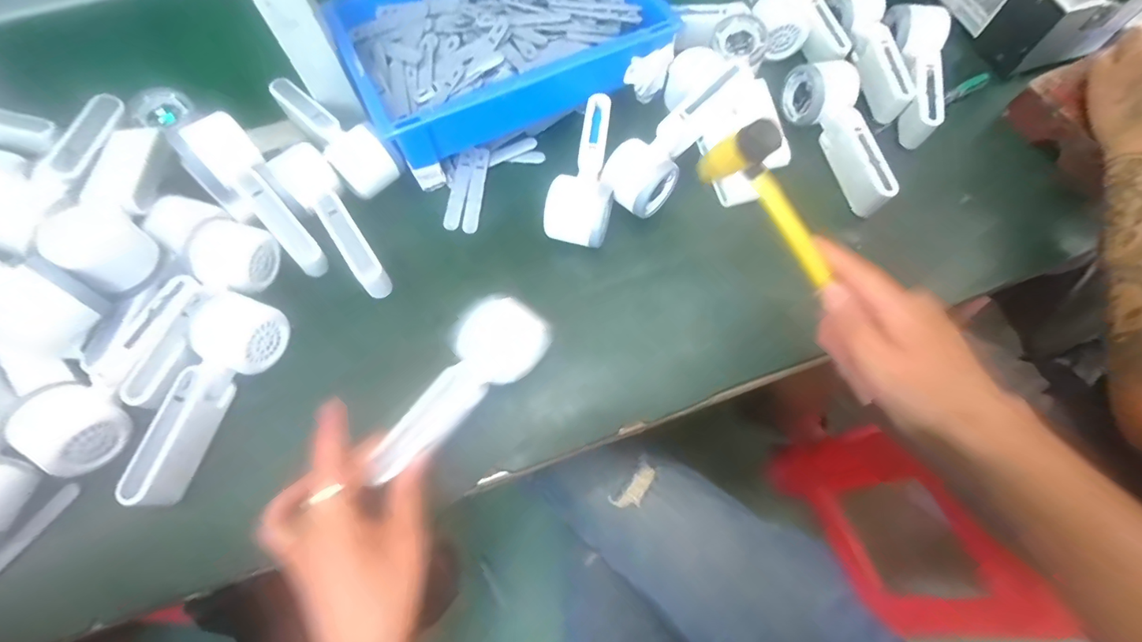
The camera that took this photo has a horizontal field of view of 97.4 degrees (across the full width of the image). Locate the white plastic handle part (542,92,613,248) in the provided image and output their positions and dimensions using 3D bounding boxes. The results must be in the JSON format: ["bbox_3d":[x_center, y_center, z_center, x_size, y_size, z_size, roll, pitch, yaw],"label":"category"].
[{"bbox_3d":[0.014,-0.149,0.492,0.058,0.044,0.167,8,66,5],"label":"white plastic handle part"}]

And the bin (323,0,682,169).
[{"bbox_3d":[-0.073,-0.292,0.538,0.306,0.085,0.231,-28,68,-11],"label":"bin"}]

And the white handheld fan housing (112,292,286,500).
[{"bbox_3d":[-0.290,0.057,0.397,0.065,0.041,0.167,18,67,9],"label":"white handheld fan housing"}]

